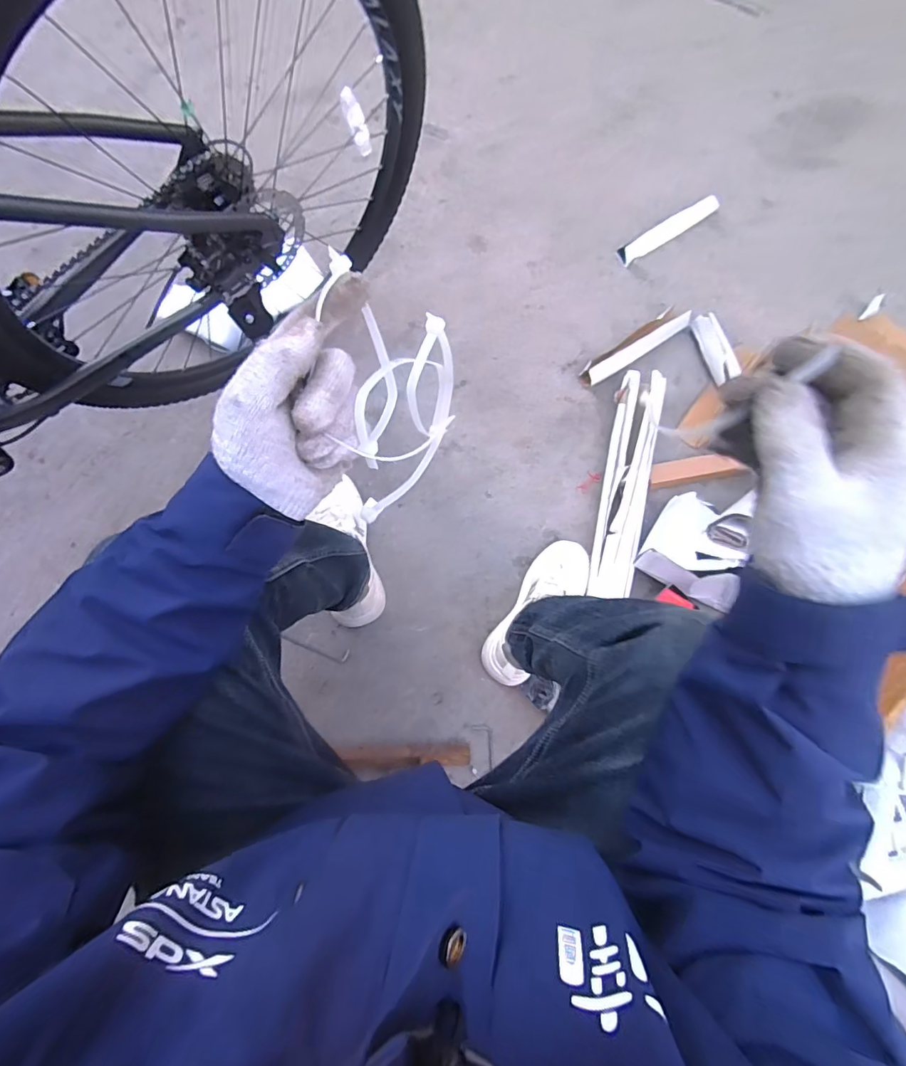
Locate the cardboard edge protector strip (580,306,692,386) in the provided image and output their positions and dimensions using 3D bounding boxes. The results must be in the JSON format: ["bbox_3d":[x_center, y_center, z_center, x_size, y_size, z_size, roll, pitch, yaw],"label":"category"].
[{"bbox_3d":[0.382,-0.386,1.014,0.262,0.036,0.057,-35,84,-9],"label":"cardboard edge protector strip"}]

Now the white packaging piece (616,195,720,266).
[{"bbox_3d":[0.469,-0.666,1.075,0.259,0.027,0.040,-33,83,-9],"label":"white packaging piece"}]

